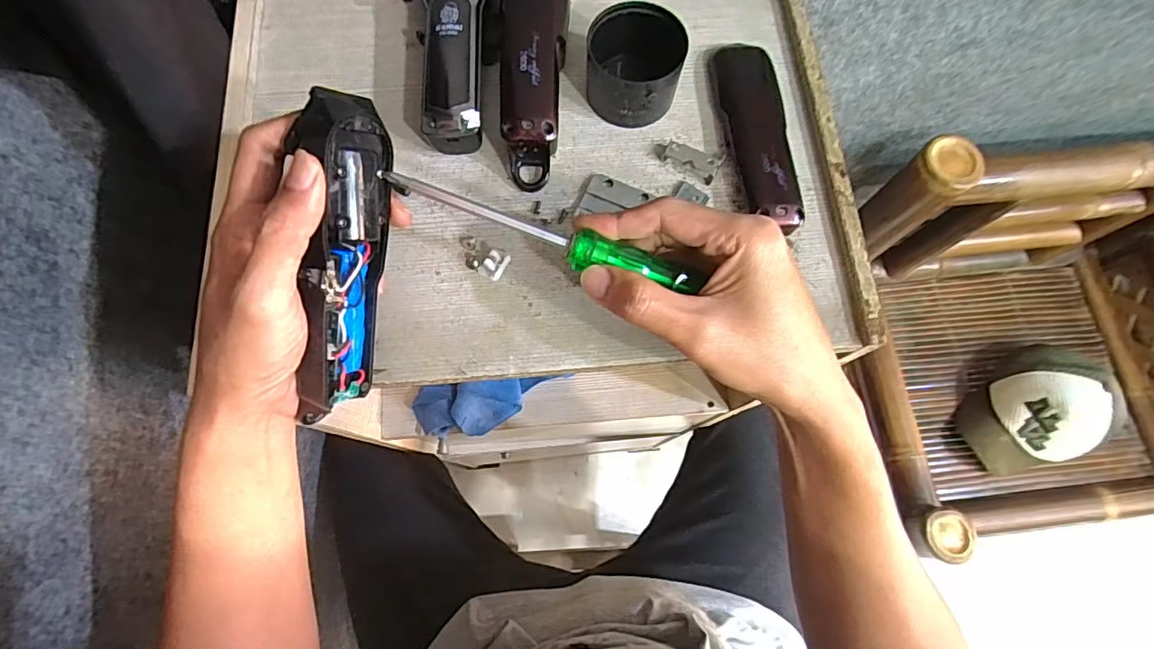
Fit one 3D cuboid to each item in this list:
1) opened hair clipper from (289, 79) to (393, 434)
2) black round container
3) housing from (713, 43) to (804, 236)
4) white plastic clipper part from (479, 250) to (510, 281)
[{"bbox_3d":[-0.126,-0.035,0.279,0.034,0.049,0.156,17,109,21],"label":"opened hair clipper"},{"bbox_3d":[0.038,-0.166,0.351,0.061,0.047,0.061,0,72,-1],"label":"black round container"},{"bbox_3d":[0.119,-0.127,0.353,0.037,0.016,0.138,-6,72,-3],"label":"housing"},{"bbox_3d":[-0.051,-0.037,0.332,0.014,0.011,0.017,25,73,7],"label":"white plastic clipper part"}]

